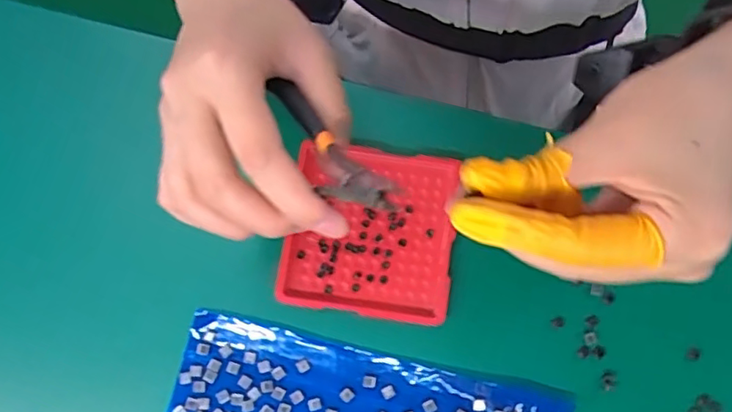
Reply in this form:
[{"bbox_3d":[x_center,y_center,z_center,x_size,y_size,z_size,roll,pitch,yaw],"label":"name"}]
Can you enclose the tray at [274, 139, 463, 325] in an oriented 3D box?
[{"bbox_3d":[0.003,0.015,0.355,0.099,0.007,0.100,8,80,3],"label":"tray"}]

